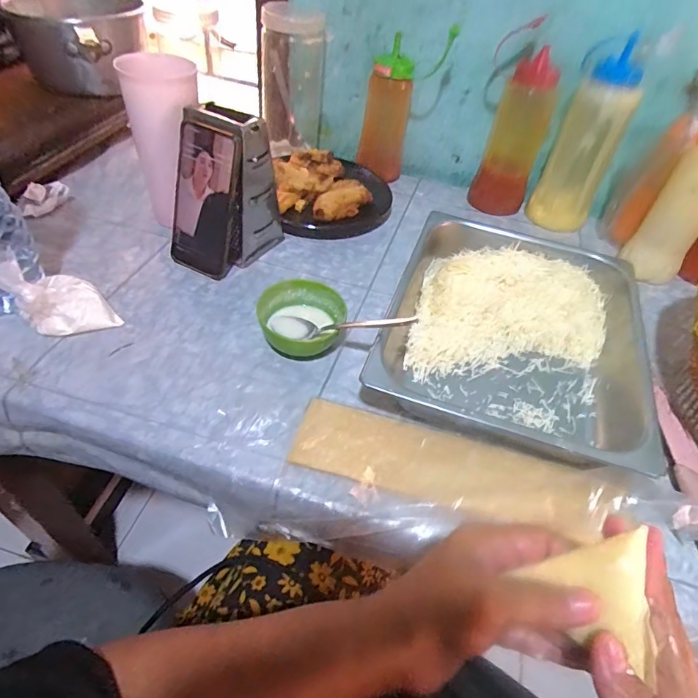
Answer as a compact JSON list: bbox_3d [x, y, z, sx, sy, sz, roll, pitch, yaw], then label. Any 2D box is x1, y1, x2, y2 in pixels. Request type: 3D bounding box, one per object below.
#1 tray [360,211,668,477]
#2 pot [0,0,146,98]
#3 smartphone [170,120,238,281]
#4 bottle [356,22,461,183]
[{"bbox_3d":[0.181,-0.024,0.514,0.263,0.052,0.302,17,47,9],"label":"tray"},{"bbox_3d":[-0.400,-0.458,0.703,0.168,0.100,0.167,4,46,-4],"label":"pot"},{"bbox_3d":[-0.170,-0.171,0.552,0.078,0.167,0.016,26,29,14],"label":"smartphone"},{"bbox_3d":[0.080,-0.371,0.738,0.118,0.194,0.062,11,46,3],"label":"bottle"}]

